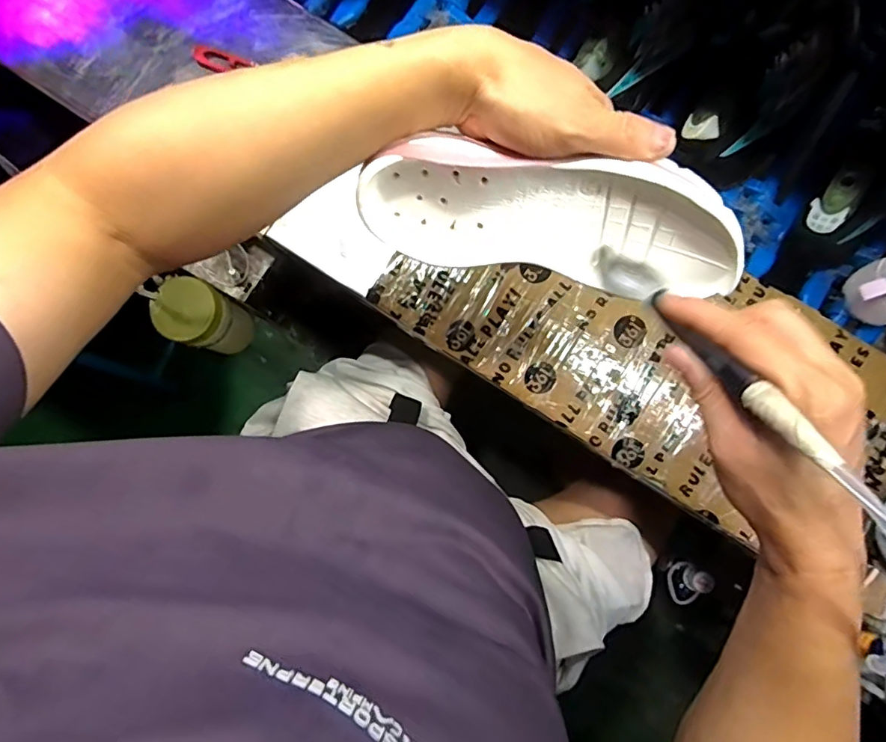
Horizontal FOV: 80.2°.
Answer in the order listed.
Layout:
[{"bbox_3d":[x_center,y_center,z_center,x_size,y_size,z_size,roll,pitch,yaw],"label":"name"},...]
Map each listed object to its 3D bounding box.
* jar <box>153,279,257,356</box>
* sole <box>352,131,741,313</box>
[{"bbox_3d":[-0.290,-0.059,0.638,0.067,0.118,0.072,0,78,-1],"label":"jar"},{"bbox_3d":[0.063,-0.090,0.329,0.228,0.083,0.031,11,42,6],"label":"sole"}]

